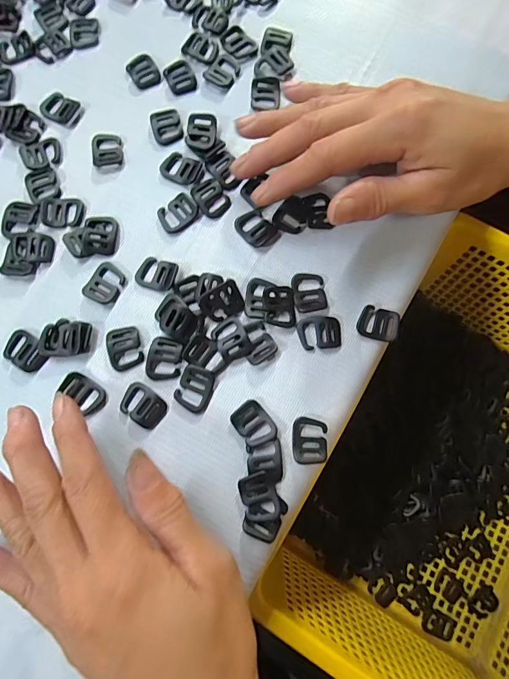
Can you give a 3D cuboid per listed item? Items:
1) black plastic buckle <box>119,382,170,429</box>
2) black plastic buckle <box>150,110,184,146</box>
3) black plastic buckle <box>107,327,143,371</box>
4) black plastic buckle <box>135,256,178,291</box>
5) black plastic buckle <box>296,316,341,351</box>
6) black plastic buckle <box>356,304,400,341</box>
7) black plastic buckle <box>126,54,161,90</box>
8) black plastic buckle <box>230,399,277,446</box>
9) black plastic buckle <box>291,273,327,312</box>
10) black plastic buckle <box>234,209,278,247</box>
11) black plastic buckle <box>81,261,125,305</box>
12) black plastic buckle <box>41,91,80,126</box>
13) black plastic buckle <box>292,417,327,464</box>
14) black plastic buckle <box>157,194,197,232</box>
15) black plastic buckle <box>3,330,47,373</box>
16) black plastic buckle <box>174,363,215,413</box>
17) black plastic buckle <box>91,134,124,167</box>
[{"bbox_3d":[-0.059,0.035,0.207,0.024,0.004,0.017,33,80,6],"label":"black plastic buckle"},{"bbox_3d":[-0.055,-0.132,0.242,0.018,0.004,0.023,-18,79,-4],"label":"black plastic buckle"},{"bbox_3d":[-0.071,0.004,0.214,0.017,0.004,0.023,-16,79,-4],"label":"black plastic buckle"},{"bbox_3d":[-0.056,-0.038,0.223,0.022,0.004,0.018,14,79,2],"label":"black plastic buckle"},{"bbox_3d":[0.036,-0.004,0.215,0.023,0.004,0.018,-3,78,-1],"label":"black plastic buckle"},{"bbox_3d":[0.068,-0.009,0.216,0.022,0.004,0.019,19,79,3],"label":"black plastic buckle"},{"bbox_3d":[-0.071,-0.172,0.251,0.017,0.004,0.021,-29,80,-6],"label":"black plastic buckle"},{"bbox_3d":[0.000,0.044,0.205,0.017,0.004,0.023,-40,81,-8],"label":"black plastic buckle"},{"bbox_3d":[0.031,-0.027,0.219,0.018,0.004,0.023,-8,79,-2],"label":"black plastic buckle"},{"bbox_3d":[0.001,-0.065,0.228,0.018,0.004,0.021,-39,81,-8],"label":"black plastic buckle"},{"bbox_3d":[-0.084,-0.032,0.221,0.018,0.004,0.023,24,79,4],"label":"black plastic buckle"},{"bbox_3d":[-0.122,-0.146,0.245,0.022,0.004,0.017,26,79,5],"label":"black plastic buckle"},{"bbox_3d":[0.028,0.052,0.203,0.018,0.004,0.023,3,78,0],"label":"black plastic buckle"},{"bbox_3d":[-0.045,-0.074,0.230,0.022,0.004,0.018,-36,81,-7],"label":"black plastic buckle"},{"bbox_3d":[-0.124,0.006,0.213,0.024,0.006,0.017,32,80,6],"label":"black plastic buckle"},{"bbox_3d":[-0.032,0.026,0.209,0.018,0.004,0.023,21,79,4],"label":"black plastic buckle"},{"bbox_3d":[-0.090,-0.116,0.239,0.018,0.004,0.022,-10,79,-3],"label":"black plastic buckle"}]

